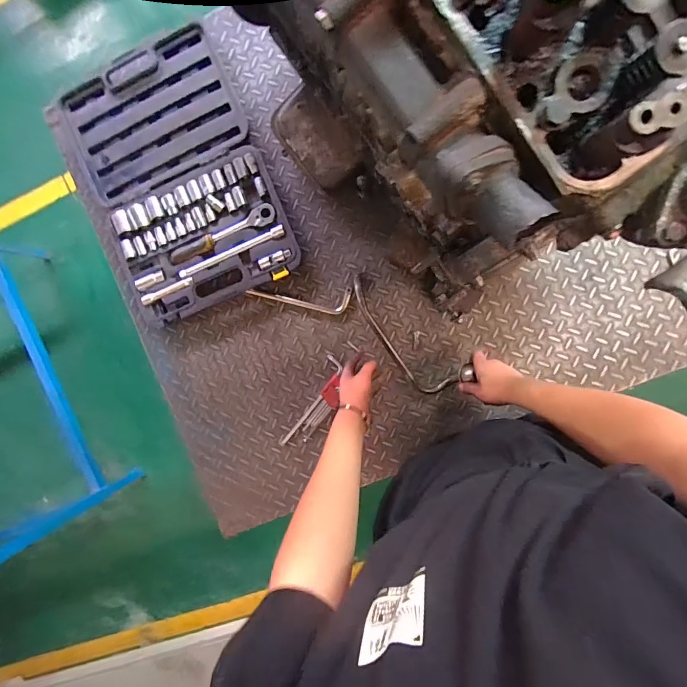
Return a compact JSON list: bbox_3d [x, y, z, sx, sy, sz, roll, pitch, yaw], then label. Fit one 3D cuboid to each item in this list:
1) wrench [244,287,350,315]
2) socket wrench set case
[{"bbox_3d":[-0.097,-0.092,0.818,0.224,0.031,0.053,1,94,8],"label":"wrench"},{"bbox_3d":[-0.366,-0.348,0.829,0.400,0.068,0.543,-23,91,9],"label":"socket wrench set case"}]

